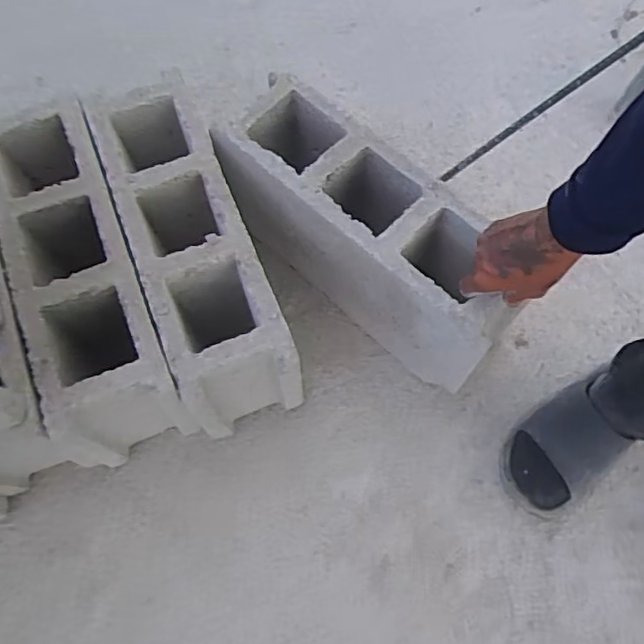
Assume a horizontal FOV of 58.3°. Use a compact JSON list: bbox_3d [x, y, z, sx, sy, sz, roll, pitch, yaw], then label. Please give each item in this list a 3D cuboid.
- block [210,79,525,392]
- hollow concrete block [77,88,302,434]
[{"bbox_3d":[0.061,-0.100,0.693,0.364,0.180,0.135,39,75,14],"label":"block"},{"bbox_3d":[-0.147,-0.075,0.700,0.123,0.196,0.379,-21,71,-6],"label":"hollow concrete block"}]

